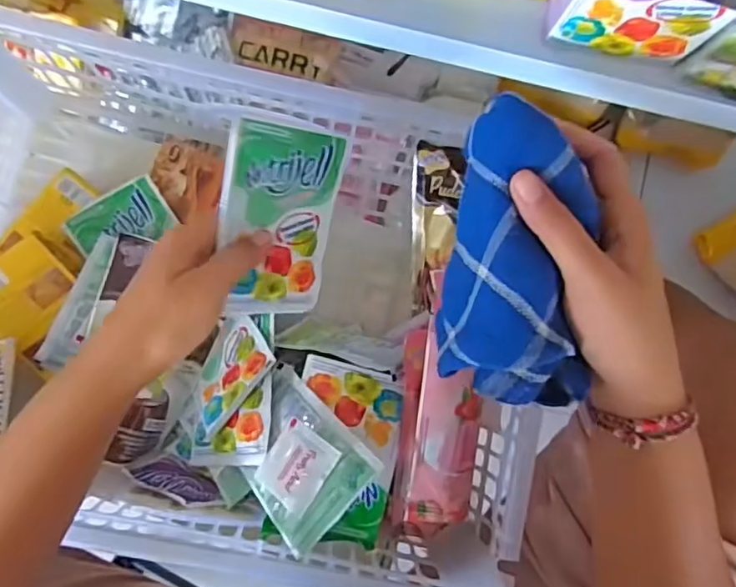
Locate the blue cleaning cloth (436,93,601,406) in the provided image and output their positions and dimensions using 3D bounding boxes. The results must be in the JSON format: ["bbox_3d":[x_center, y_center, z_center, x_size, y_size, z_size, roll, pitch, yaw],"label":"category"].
[{"bbox_3d":[0.071,-0.017,0.283,0.064,0.050,0.142,-1,98,-4],"label":"blue cleaning cloth"}]

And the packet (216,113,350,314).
[{"bbox_3d":[-0.051,-0.042,0.350,0.078,0.008,0.112,-2,110,-42],"label":"packet"}]

